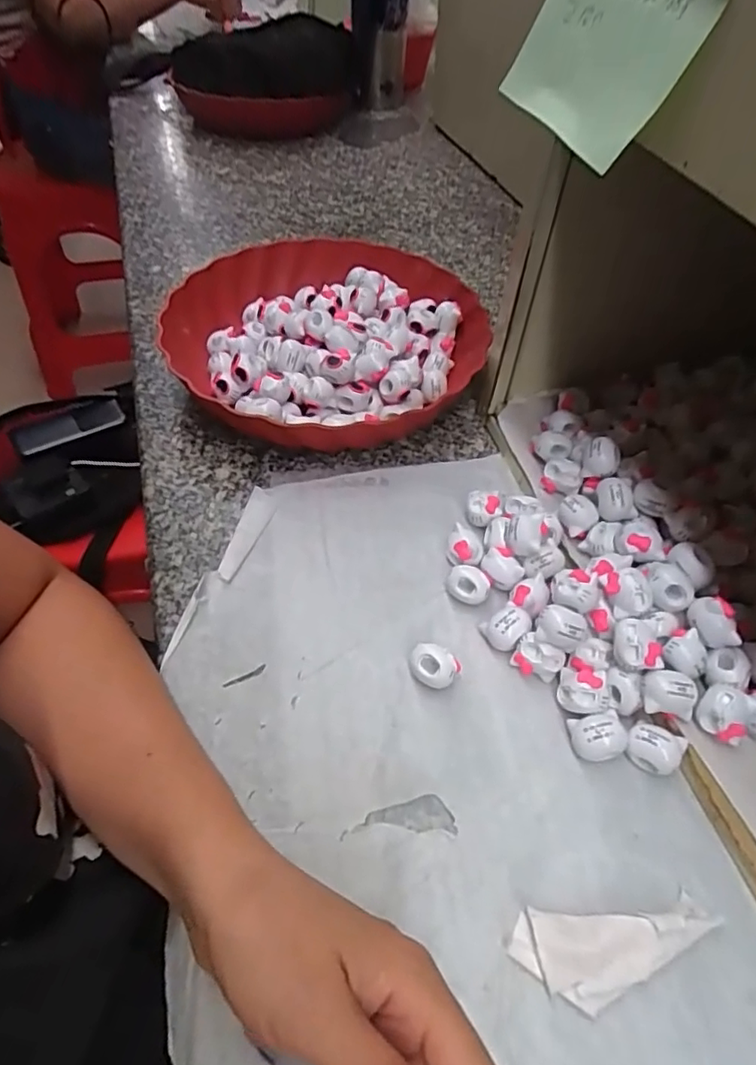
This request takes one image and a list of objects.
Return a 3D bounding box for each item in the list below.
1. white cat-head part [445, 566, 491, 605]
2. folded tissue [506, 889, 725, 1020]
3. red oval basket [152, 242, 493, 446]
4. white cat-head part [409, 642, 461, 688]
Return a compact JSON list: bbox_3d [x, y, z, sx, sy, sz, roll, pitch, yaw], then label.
[{"bbox_3d":[0.053,0.031,0.349,0.025,0.017,0.020,25,55,16],"label":"white cat-head part"},{"bbox_3d":[0.097,0.167,0.239,0.081,0.015,0.034,-5,52,-7],"label":"folded tissue"},{"bbox_3d":[-0.040,-0.144,0.457,0.229,0.050,0.226,-14,54,-13],"label":"red oval basket"},{"bbox_3d":[0.030,0.072,0.313,0.026,0.019,0.017,15,52,9],"label":"white cat-head part"}]

